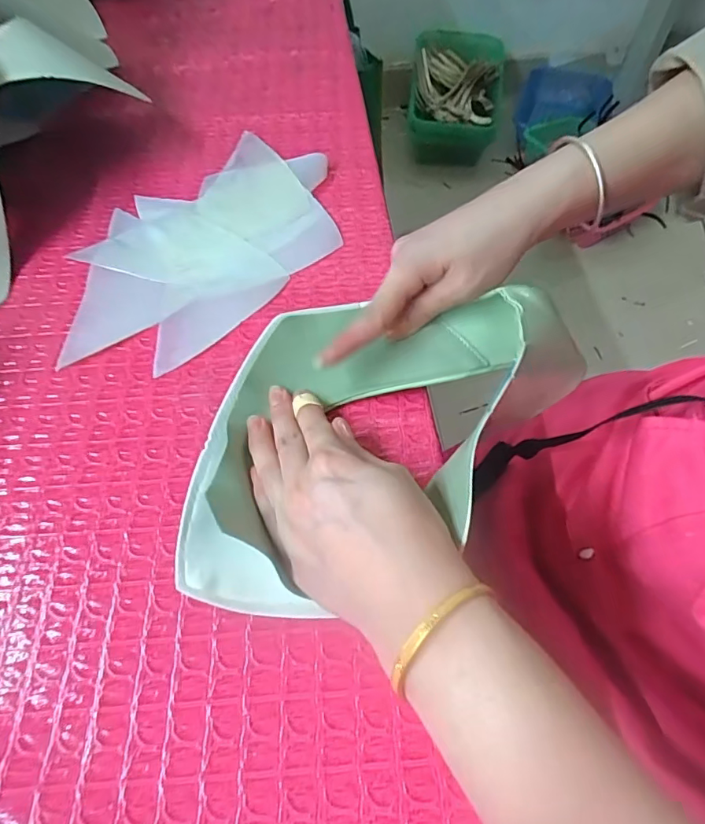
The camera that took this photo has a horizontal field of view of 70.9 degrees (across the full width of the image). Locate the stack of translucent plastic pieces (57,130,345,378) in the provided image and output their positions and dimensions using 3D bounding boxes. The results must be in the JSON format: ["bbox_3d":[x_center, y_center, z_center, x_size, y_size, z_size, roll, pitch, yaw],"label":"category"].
[{"bbox_3d":[-0.106,-0.120,0.354,0.141,0.008,0.222,36,67,19],"label":"stack of translucent plastic pieces"}]

